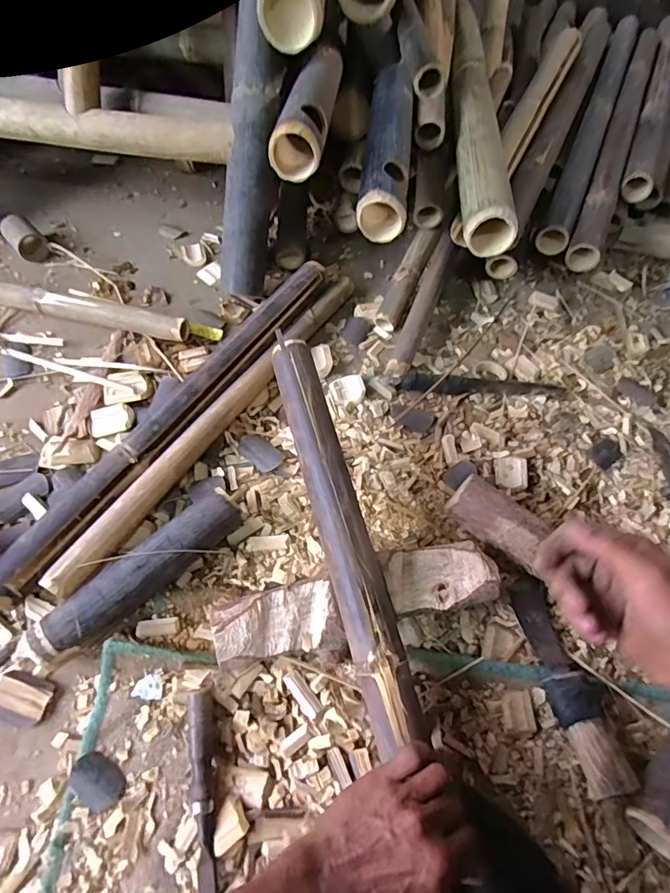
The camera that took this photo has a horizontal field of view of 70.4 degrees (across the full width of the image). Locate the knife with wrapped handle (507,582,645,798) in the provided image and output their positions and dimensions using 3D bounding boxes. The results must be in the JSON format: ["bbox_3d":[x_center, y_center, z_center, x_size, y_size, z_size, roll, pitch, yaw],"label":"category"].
[{"bbox_3d":[0.259,0.256,0.533,0.054,0.046,0.218,-12,61,-7],"label":"knife with wrapped handle"}]

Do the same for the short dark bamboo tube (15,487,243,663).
[{"bbox_3d":[-0.229,0.156,0.569,0.263,0.060,0.057,-37,67,-20],"label":"short dark bamboo tube"}]

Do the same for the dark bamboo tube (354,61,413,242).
[{"bbox_3d":[0.081,-0.457,0.719,0.067,0.068,0.357,6,60,1],"label":"dark bamboo tube"}]

